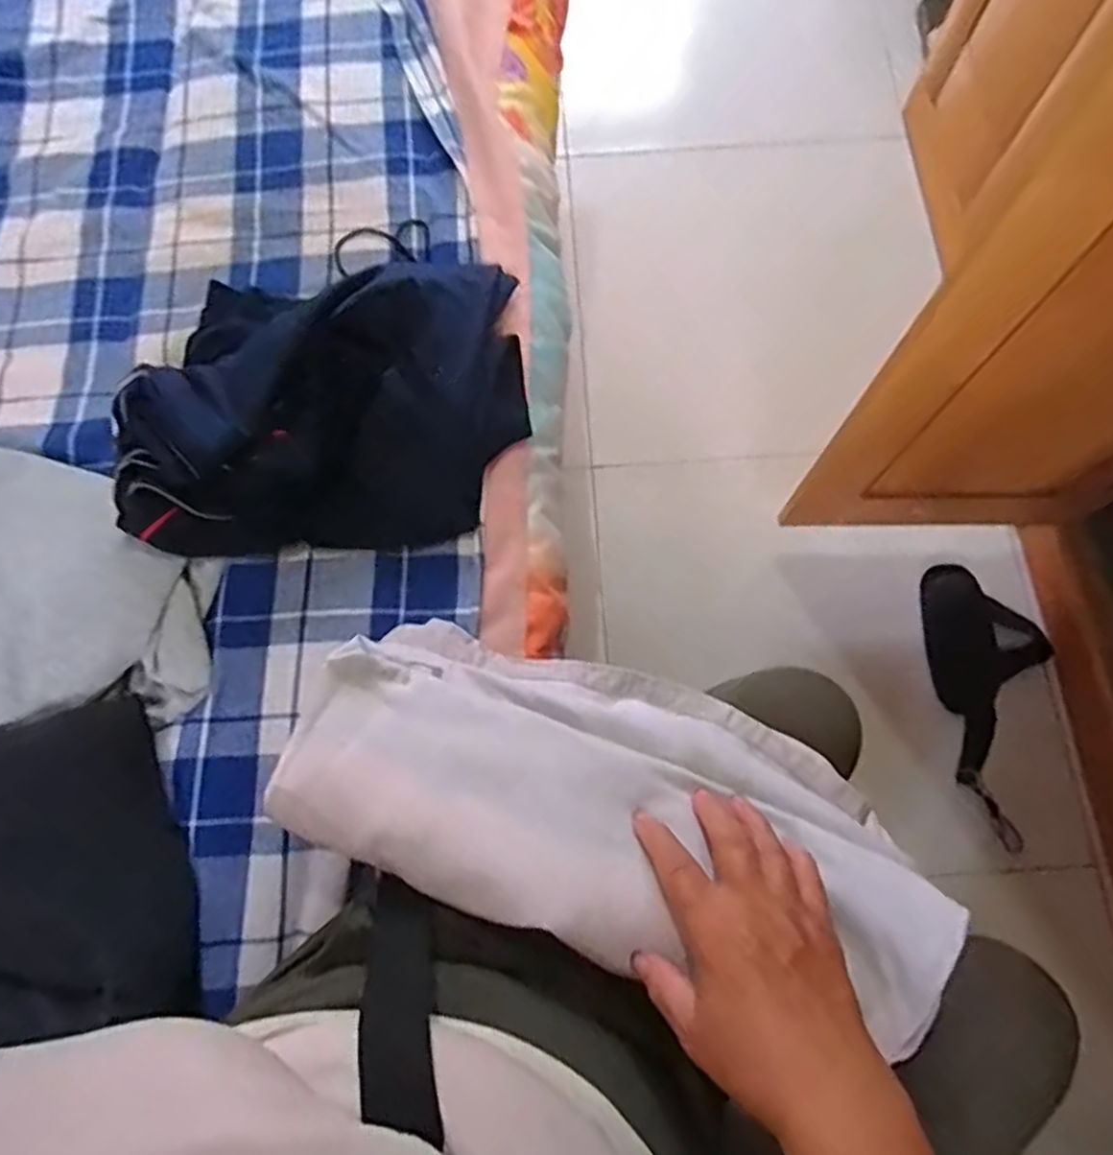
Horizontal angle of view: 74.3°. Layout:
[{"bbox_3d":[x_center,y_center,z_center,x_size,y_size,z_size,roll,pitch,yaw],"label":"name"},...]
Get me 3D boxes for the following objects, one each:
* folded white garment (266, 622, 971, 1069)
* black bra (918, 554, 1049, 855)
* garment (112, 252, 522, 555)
[{"bbox_3d":[0.031,0.130,0.440,0.376,0.083,0.154,14,75,6],"label":"folded white garment"},{"bbox_3d":[0.569,0.154,0.949,0.135,0.037,0.355,-5,74,0],"label":"black bra"},{"bbox_3d":[-0.177,-0.141,0.577,0.294,0.066,0.232,-4,74,0],"label":"garment"}]

